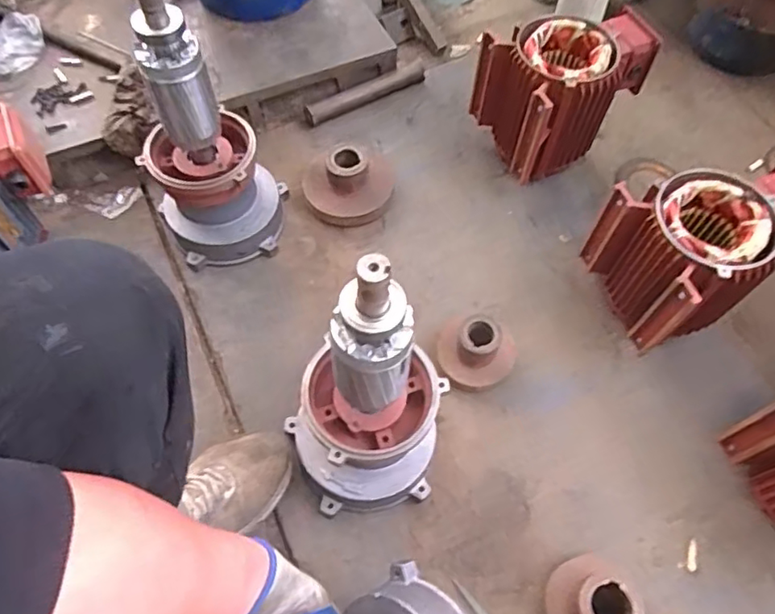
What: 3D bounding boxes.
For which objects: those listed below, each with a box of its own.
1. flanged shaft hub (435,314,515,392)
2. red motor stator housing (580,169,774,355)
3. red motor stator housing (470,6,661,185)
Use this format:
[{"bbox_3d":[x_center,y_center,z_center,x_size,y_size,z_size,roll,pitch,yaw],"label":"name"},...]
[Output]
[{"bbox_3d":[0.131,0.064,0.858,0.118,0.082,0.106,19,64,8],"label":"flanged shaft hub"},{"bbox_3d":[0.465,-0.076,0.865,0.247,0.202,0.191,-15,64,-9],"label":"red motor stator housing"},{"bbox_3d":[0.308,-0.374,1.016,0.251,0.200,0.182,-19,64,-11],"label":"red motor stator housing"}]

